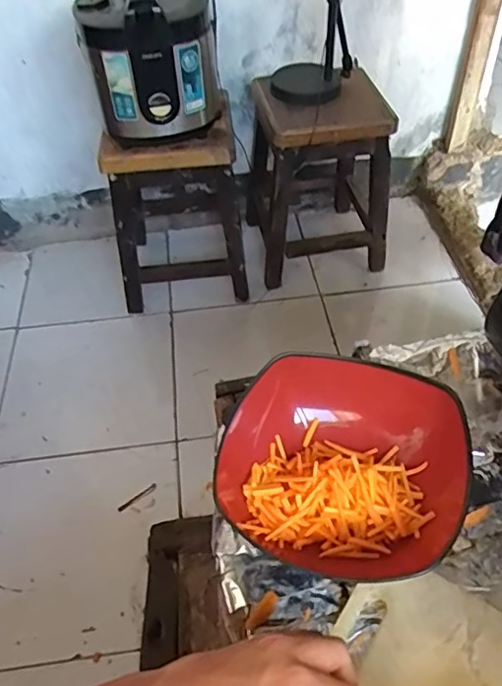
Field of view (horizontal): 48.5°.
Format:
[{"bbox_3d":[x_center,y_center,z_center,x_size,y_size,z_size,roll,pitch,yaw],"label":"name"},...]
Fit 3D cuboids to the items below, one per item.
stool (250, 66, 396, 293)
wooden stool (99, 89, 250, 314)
[{"bbox_3d":[0.171,-0.439,1.482,0.318,0.479,0.331,-9,47,-5],"label":"stool"},{"bbox_3d":[-0.190,-0.390,1.456,0.314,0.451,0.409,-4,47,0],"label":"wooden stool"}]

